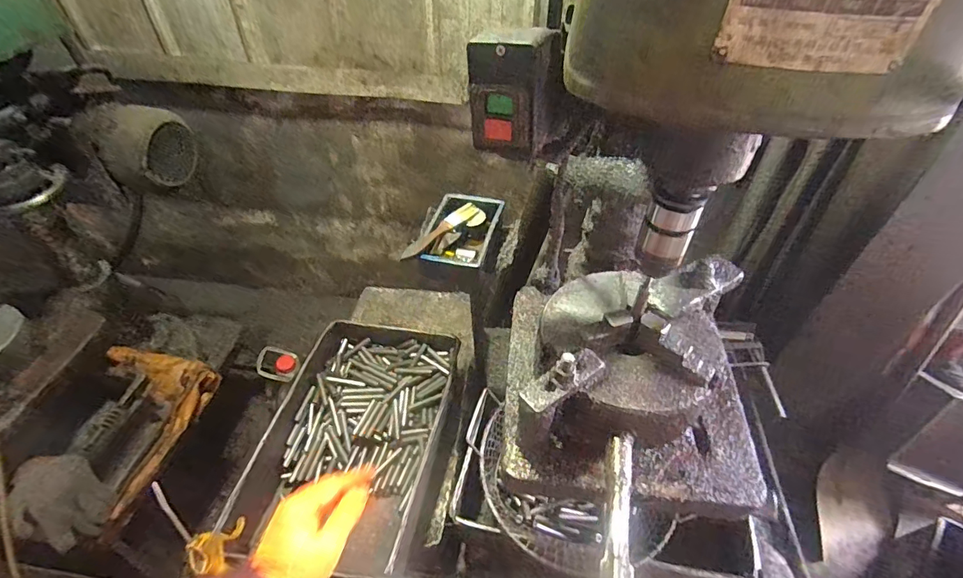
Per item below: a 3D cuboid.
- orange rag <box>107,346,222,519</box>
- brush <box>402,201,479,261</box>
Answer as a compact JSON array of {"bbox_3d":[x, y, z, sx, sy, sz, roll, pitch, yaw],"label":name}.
[{"bbox_3d":[-0.779,0.278,1.020,0.228,0.108,0.338,11,47,9],"label":"orange rag"},{"bbox_3d":[-0.060,-0.086,0.678,0.025,0.020,0.159,31,53,25],"label":"brush"}]

